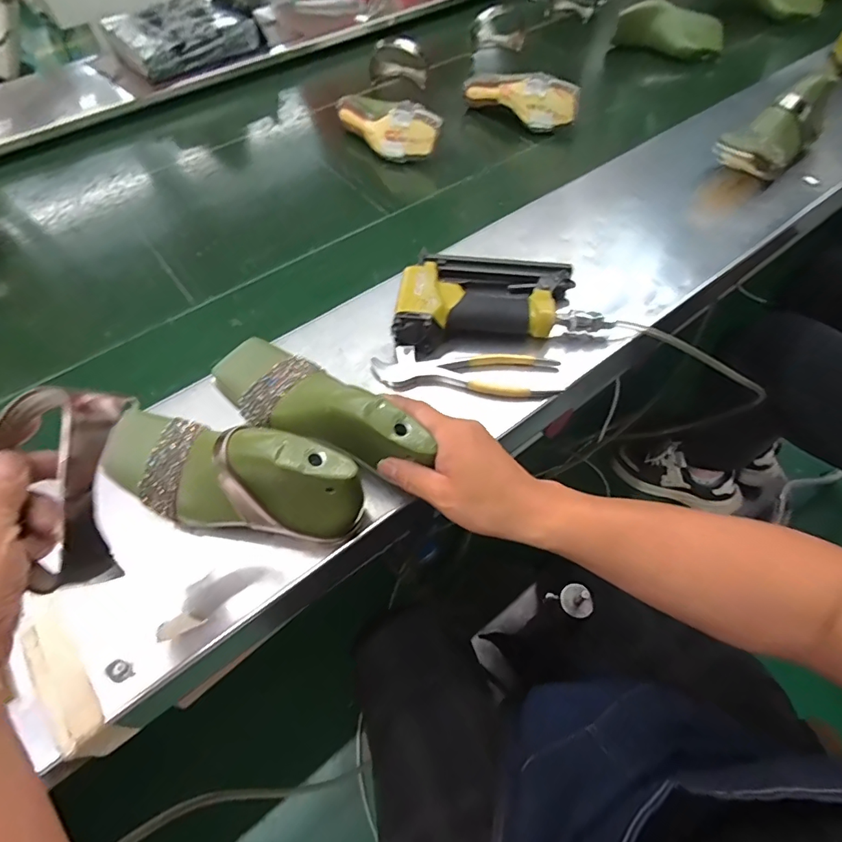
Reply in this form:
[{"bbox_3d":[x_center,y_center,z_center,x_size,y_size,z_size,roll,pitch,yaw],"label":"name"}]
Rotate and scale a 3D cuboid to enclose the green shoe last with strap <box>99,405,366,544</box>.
[{"bbox_3d":[-0.154,0.046,0.385,0.211,0.089,0.075,19,58,12],"label":"green shoe last with strap"}]

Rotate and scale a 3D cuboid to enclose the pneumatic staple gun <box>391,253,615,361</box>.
[{"bbox_3d":[0.079,-0.143,0.536,0.227,0.049,0.128,-7,56,-6],"label":"pneumatic staple gun"}]

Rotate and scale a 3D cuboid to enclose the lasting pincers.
[{"bbox_3d":[0.047,-0.053,0.500,0.192,0.018,0.055,7,56,4],"label":"lasting pincers"}]

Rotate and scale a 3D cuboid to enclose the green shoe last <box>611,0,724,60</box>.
[{"bbox_3d":[0.513,-0.845,1.018,0.083,0.075,0.256,-37,64,-23],"label":"green shoe last"}]

